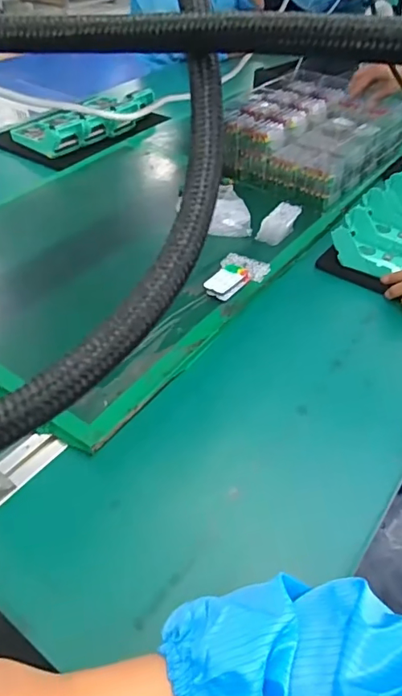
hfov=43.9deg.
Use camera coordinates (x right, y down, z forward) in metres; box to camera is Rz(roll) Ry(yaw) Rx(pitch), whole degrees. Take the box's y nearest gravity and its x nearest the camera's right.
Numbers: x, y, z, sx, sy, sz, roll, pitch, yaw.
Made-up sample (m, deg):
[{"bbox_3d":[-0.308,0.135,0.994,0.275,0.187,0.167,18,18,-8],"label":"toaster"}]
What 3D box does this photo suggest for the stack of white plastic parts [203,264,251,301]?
[{"bbox_3d":[0.034,-0.092,0.690,0.041,0.020,0.063,30,50,26],"label":"stack of white plastic parts"}]

